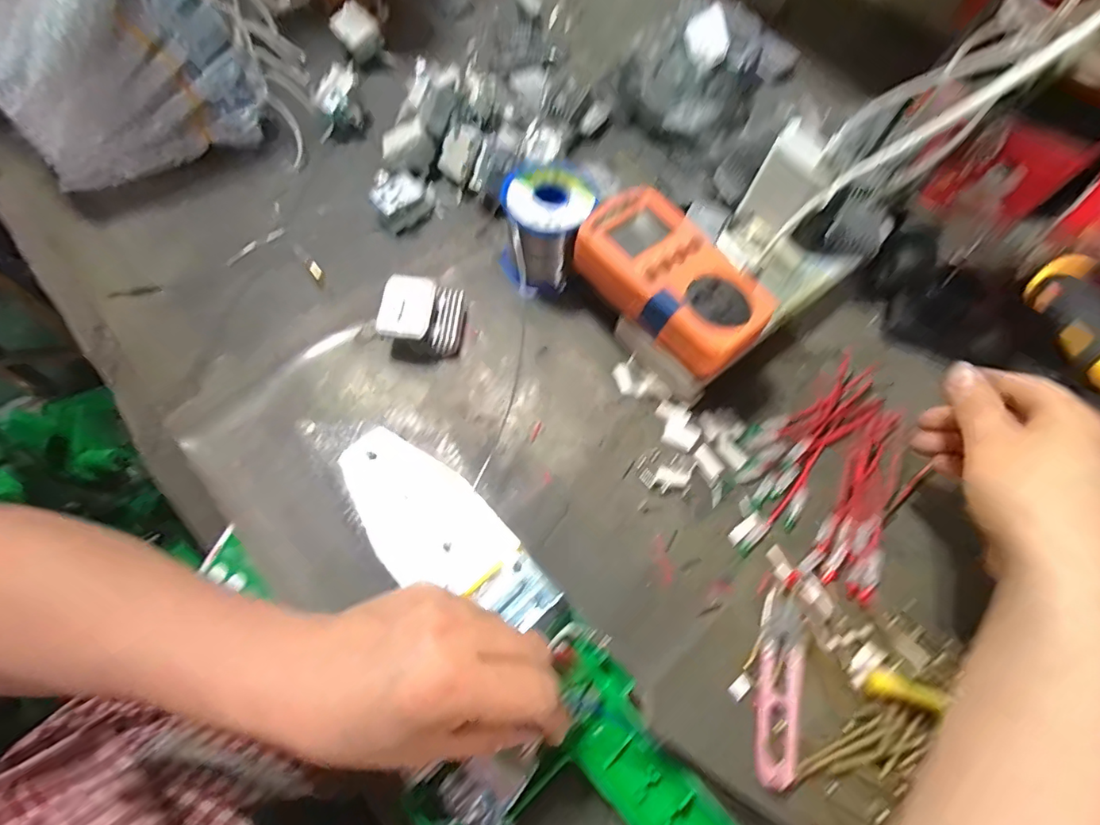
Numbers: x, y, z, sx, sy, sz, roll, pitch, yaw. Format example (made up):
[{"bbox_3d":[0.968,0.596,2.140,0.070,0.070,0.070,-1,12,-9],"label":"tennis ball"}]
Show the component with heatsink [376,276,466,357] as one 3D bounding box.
[{"bbox_3d":[-0.088,-0.068,0.368,0.052,0.032,0.048,3,66,-2],"label":"component with heatsink"}]

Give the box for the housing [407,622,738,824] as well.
[{"bbox_3d":[0.021,0.194,0.245,0.115,0.022,0.138,-40,74,-19],"label":"housing"}]

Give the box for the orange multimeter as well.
[{"bbox_3d":[0.080,-0.088,0.344,0.070,0.033,0.128,-39,74,-18],"label":"orange multimeter"}]

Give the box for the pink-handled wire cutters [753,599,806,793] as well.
[{"bbox_3d":[0.128,0.153,0.292,0.025,0.011,0.092,15,66,3],"label":"pink-handled wire cutters"}]

